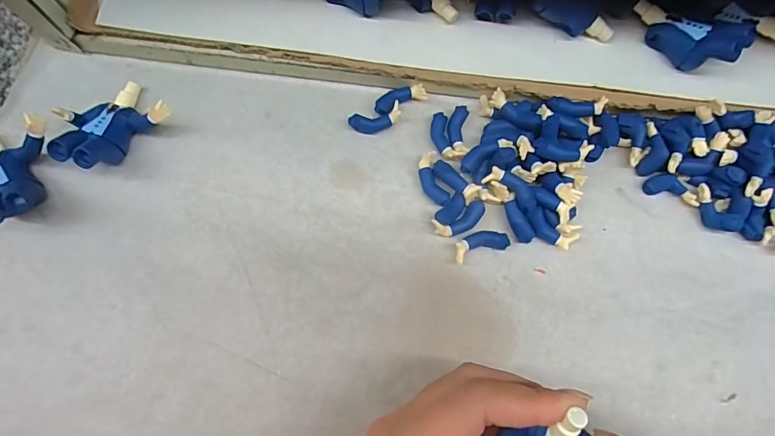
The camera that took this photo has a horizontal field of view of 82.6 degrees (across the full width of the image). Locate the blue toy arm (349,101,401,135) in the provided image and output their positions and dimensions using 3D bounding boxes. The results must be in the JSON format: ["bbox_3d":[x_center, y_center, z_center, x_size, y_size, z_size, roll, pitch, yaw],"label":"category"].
[{"bbox_3d":[-0.006,-0.054,0.245,0.028,0.006,0.013,-22,77,-7],"label":"blue toy arm"}]

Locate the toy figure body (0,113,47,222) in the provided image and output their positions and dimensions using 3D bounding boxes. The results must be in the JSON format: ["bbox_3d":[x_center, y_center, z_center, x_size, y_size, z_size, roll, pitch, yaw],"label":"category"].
[{"bbox_3d":[-0.191,-0.023,0.219,0.040,0.029,0.053,3,76,0],"label":"toy figure body"}]

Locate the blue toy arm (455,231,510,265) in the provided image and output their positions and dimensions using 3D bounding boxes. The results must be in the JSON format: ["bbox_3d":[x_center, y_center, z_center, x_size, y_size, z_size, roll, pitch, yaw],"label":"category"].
[{"bbox_3d":[0.048,0.014,0.228,0.029,0.007,0.012,-18,77,-6],"label":"blue toy arm"}]

